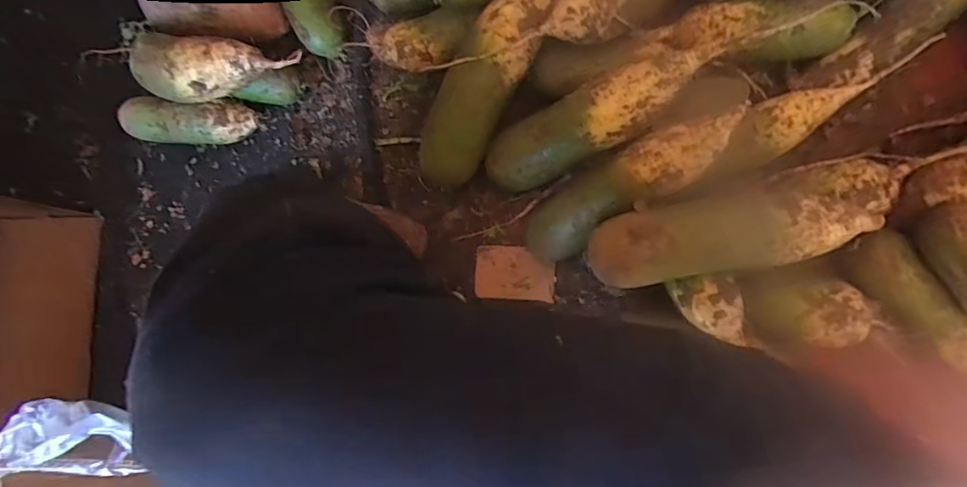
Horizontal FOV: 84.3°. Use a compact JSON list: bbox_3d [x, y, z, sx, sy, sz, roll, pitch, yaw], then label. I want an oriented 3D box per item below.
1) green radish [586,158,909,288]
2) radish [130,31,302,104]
[{"bbox_3d":[0.251,-0.019,0.497,0.302,0.065,0.075,-15,90,9],"label":"green radish"},{"bbox_3d":[-0.304,-0.187,0.583,0.192,0.063,0.070,10,93,8],"label":"radish"}]

